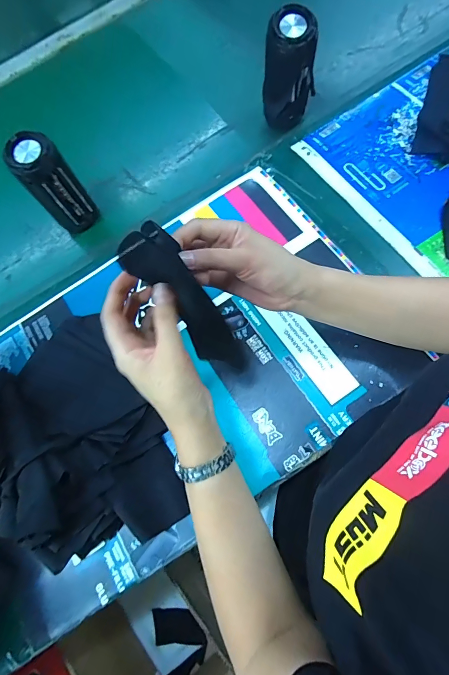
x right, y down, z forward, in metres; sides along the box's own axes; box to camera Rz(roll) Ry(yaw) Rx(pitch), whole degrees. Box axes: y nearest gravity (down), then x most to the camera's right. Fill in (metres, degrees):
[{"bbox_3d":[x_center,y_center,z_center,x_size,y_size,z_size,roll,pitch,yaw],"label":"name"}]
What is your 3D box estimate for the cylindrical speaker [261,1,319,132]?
[{"bbox_3d":[0.092,-0.366,0.500,0.070,0.142,0.056,13,74,6],"label":"cylindrical speaker"}]

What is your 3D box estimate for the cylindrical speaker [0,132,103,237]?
[{"bbox_3d":[-0.234,-0.210,0.487,0.065,0.139,0.053,-33,75,-8],"label":"cylindrical speaker"}]

